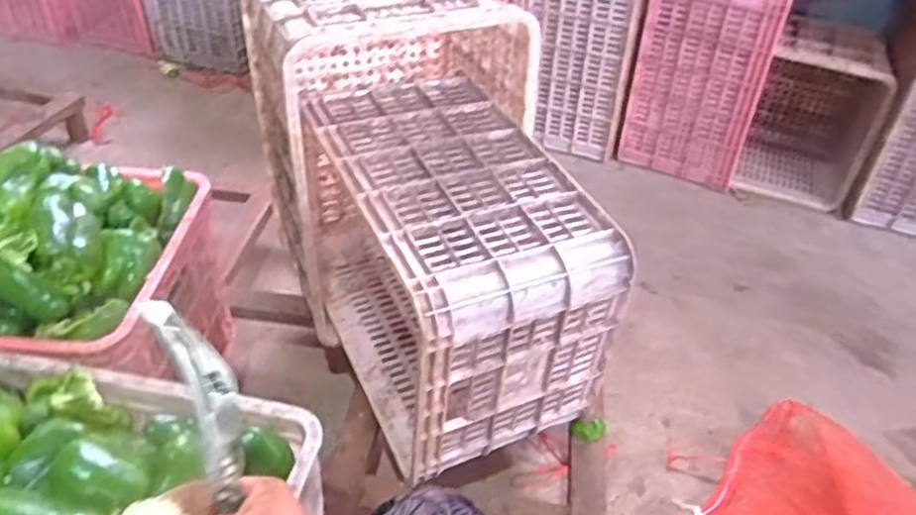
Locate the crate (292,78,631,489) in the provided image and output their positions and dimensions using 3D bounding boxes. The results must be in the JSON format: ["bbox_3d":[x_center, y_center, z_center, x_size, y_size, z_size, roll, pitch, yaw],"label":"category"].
[{"bbox_3d":[-0.034,-0.011,1.020,0.279,0.317,0.496,-17,44,-21],"label":"crate"}]

